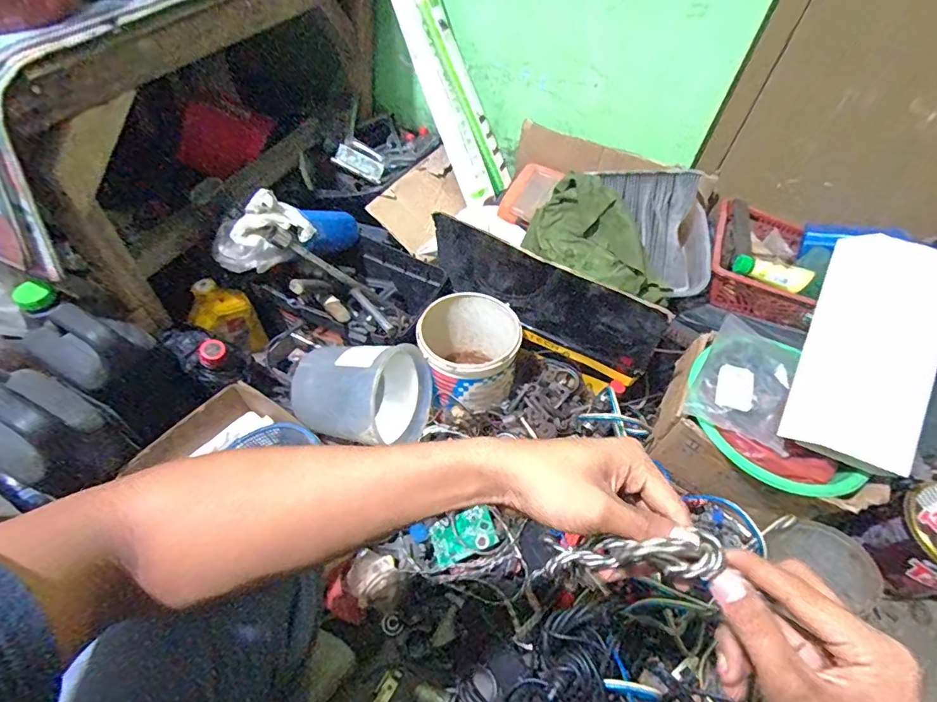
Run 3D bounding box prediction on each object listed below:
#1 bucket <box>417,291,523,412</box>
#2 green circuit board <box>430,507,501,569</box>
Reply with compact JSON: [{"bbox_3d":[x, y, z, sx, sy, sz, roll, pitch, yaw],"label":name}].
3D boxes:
[{"bbox_3d":[-0.006,0.009,0.899,0.178,0.169,0.190,5,53,-2],"label":"bucket"},{"bbox_3d":[-0.007,0.296,0.755,0.101,0.009,0.068,-23,55,2],"label":"green circuit board"}]

